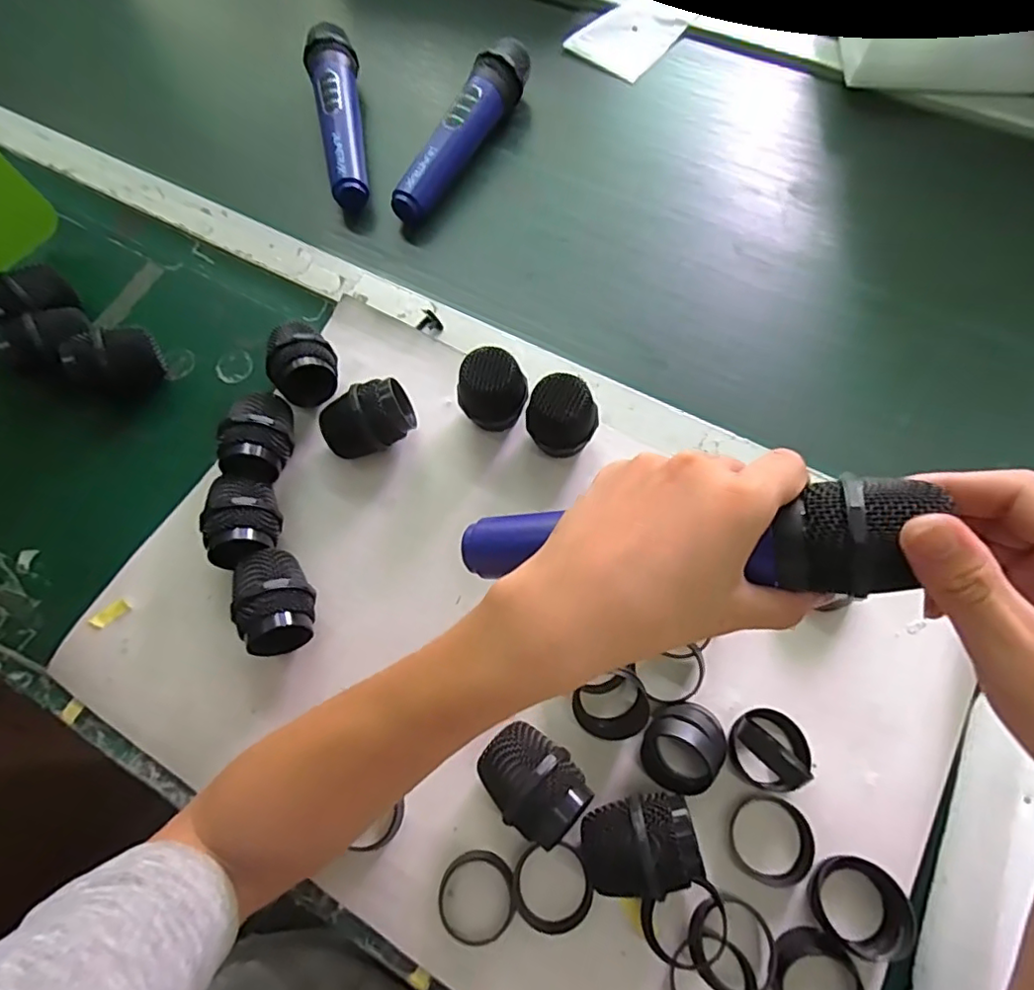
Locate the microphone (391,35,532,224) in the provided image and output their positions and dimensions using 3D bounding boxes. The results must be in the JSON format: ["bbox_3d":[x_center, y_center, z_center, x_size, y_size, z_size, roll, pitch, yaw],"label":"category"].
[{"bbox_3d":[-0.047,-0.323,0.524,0.037,0.056,0.197,25,72,11],"label":"microphone"}]

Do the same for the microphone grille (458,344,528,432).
[{"bbox_3d":[-0.016,-0.069,0.404,0.042,0.059,0.039,-1,69,2],"label":"microphone grille"}]

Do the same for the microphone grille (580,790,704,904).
[{"bbox_3d":[0.065,0.188,0.313,0.057,0.048,0.044,-14,69,-3],"label":"microphone grille"}]

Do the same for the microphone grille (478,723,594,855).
[{"bbox_3d":[0.010,0.162,0.327,0.055,0.050,0.045,40,75,15],"label":"microphone grille"}]

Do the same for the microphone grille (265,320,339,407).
[{"bbox_3d":[-0.156,-0.094,0.425,0.047,0.047,0.056,-33,71,-10],"label":"microphone grille"}]

